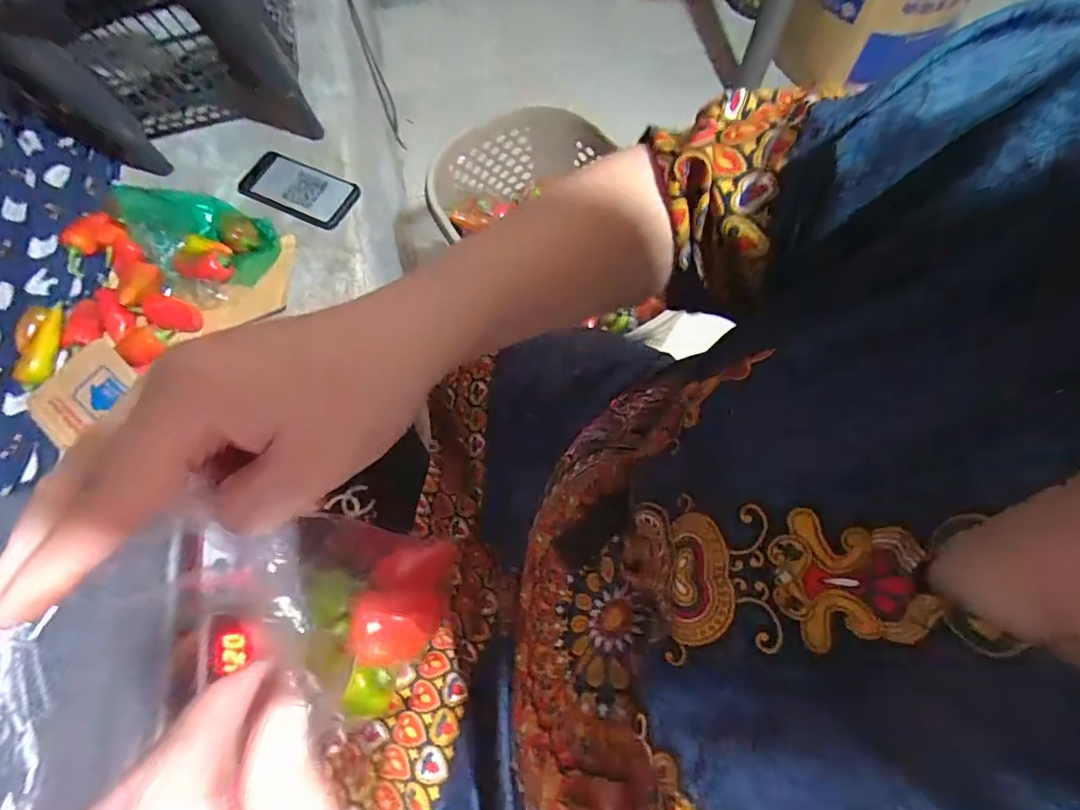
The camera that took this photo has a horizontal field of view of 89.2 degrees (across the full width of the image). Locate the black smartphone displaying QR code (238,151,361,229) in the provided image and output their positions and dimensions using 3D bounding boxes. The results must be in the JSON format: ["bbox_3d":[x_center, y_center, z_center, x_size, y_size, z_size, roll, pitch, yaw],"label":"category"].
[{"bbox_3d":[-0.337,-0.302,0.762,0.164,0.016,0.077,24,80,9],"label":"black smartphone displaying QR code"}]

